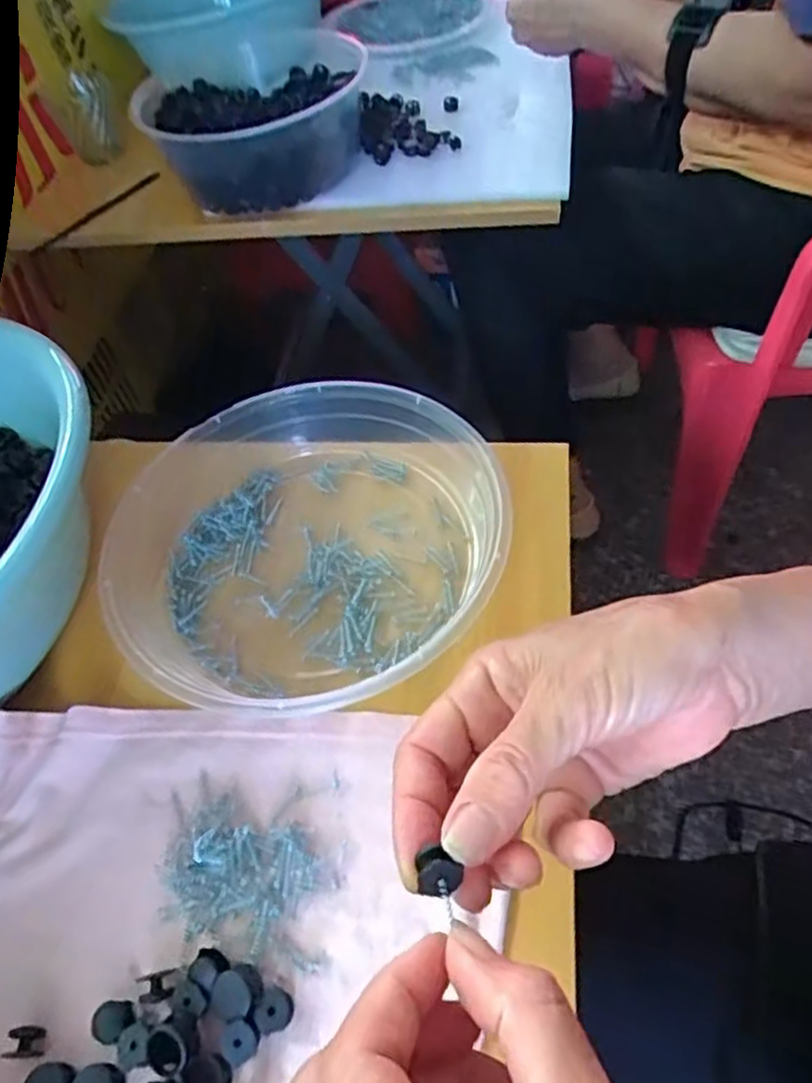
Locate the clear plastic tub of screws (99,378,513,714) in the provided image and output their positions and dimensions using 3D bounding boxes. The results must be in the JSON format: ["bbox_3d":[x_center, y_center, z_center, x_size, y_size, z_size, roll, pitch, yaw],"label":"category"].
[{"bbox_3d":[-0.049,-0.007,0.371,0.195,0.040,0.186,-3,53,4],"label":"clear plastic tub of screws"}]

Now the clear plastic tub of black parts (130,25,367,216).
[{"bbox_3d":[-0.151,-0.439,0.732,0.205,0.091,0.230,-3,51,7],"label":"clear plastic tub of black parts"}]

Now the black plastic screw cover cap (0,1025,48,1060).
[{"bbox_3d":[-0.141,0.186,0.260,0.012,0.008,0.010,-3,53,3],"label":"black plastic screw cover cap"}]

